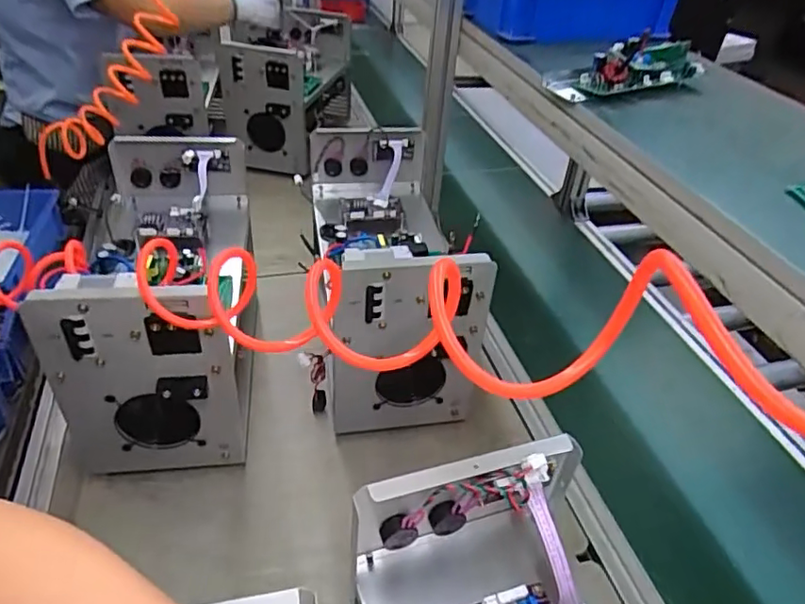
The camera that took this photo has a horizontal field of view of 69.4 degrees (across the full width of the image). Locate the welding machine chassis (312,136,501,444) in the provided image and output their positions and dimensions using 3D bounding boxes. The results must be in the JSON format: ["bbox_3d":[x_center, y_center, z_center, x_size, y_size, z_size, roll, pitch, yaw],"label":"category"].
[{"bbox_3d":[-0.024,-0.044,0.826,0.179,0.274,0.365,-3,40,-10],"label":"welding machine chassis"}]

